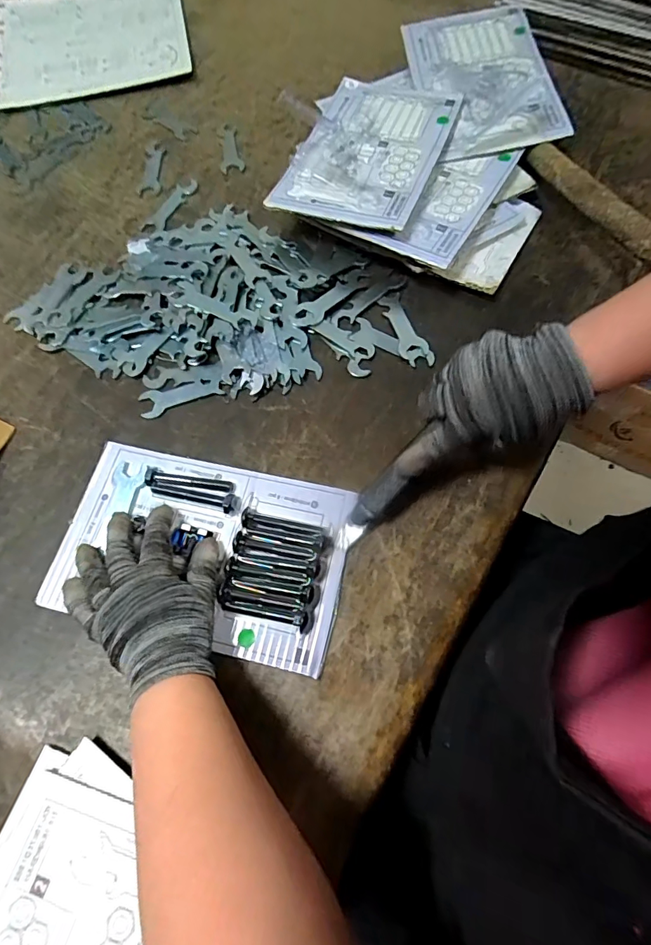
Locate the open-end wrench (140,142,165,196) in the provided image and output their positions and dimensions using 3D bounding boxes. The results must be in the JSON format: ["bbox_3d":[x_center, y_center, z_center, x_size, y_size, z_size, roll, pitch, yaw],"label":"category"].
[{"bbox_3d":[-0.211,-0.375,0.551,0.024,0.004,0.087,-2,68,2],"label":"open-end wrench"}]

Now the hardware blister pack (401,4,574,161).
[{"bbox_3d":[0.183,-0.457,0.517,0.151,0.017,0.230,-7,68,0],"label":"hardware blister pack"}]

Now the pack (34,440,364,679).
[{"bbox_3d":[-0.103,0.060,0.373,0.238,0.015,0.146,12,69,8],"label":"pack"}]

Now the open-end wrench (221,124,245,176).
[{"bbox_3d":[-0.118,-0.401,0.557,0.028,0.004,0.086,-9,68,-1],"label":"open-end wrench"}]

